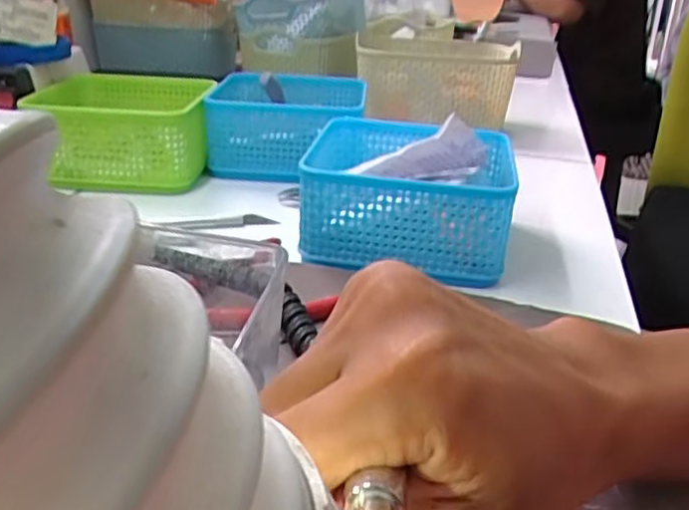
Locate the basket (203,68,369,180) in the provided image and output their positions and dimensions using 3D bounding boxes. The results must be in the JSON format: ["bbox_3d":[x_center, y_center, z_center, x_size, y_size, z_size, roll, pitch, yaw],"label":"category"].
[{"bbox_3d":[-0.052,-0.114,0.608,0.130,0.059,0.125,3,25,0],"label":"basket"}]

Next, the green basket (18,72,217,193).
[{"bbox_3d":[-0.177,-0.105,0.574,0.126,0.062,0.141,1,25,-5],"label":"green basket"}]

